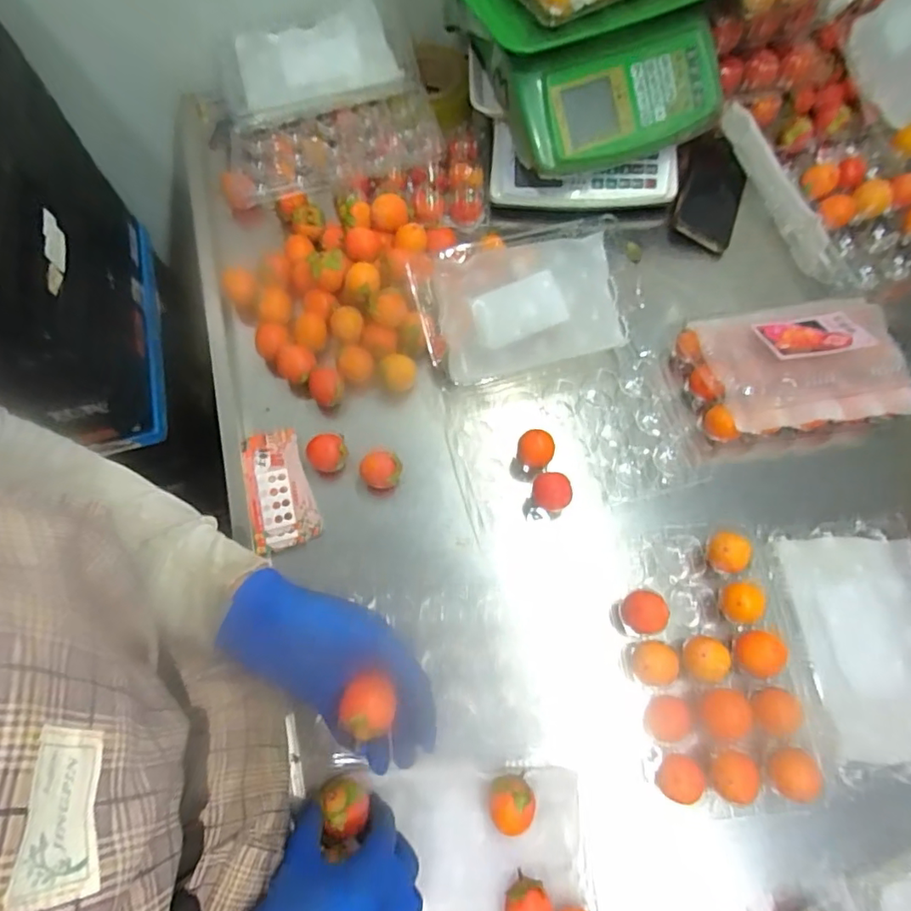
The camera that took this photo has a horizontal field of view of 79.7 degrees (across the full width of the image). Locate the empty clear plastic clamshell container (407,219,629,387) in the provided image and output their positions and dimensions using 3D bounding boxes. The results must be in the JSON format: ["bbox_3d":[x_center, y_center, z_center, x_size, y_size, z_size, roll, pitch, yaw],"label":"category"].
[{"bbox_3d":[0.069,-0.164,0.588,0.216,0.025,0.146,-13,92,-7],"label":"empty clear plastic clamshell container"}]

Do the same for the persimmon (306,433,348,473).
[{"bbox_3d":[-0.129,0.001,0.561,0.040,0.044,0.033,-21,70,-9],"label":"persimmon"}]

